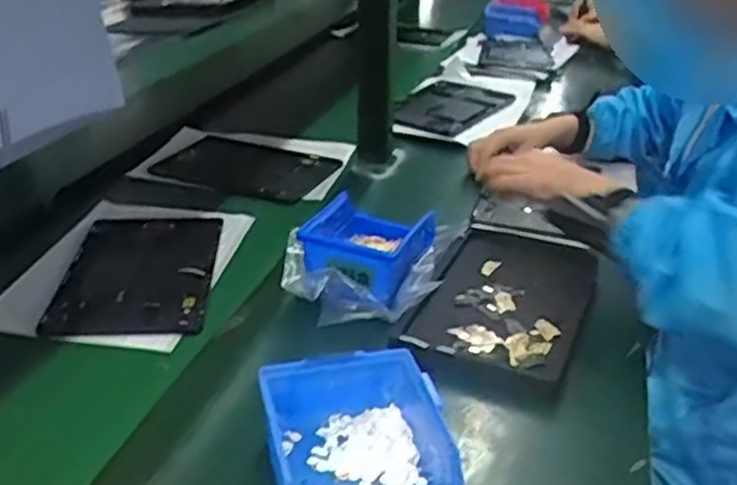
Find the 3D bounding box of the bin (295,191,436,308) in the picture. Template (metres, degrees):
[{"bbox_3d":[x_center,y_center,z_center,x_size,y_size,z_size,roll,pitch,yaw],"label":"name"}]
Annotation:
[{"bbox_3d":[-0.004,0.007,0.787,0.113,0.067,0.141,14,30,21],"label":"bin"}]

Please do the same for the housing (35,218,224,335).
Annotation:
[{"bbox_3d":[-0.243,0.028,0.811,0.154,0.005,0.227,-2,26,-2],"label":"housing"}]

